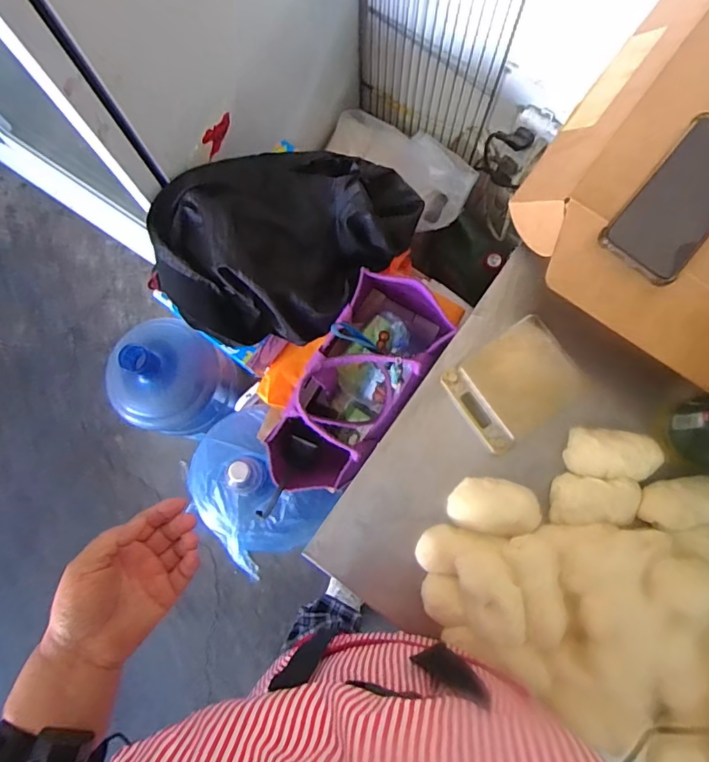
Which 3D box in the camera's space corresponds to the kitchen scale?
[{"bbox_3d":[0.170,0.003,0.528,0.125,0.018,0.100,-34,81,-5],"label":"kitchen scale"}]

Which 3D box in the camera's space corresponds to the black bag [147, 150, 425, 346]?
[{"bbox_3d":[-0.093,-0.206,0.733,0.381,0.131,0.265,-5,79,0],"label":"black bag"}]

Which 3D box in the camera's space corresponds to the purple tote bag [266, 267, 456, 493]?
[{"bbox_3d":[-0.006,0.009,0.785,0.145,0.240,0.355,33,82,7],"label":"purple tote bag"}]

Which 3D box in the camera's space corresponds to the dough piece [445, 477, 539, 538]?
[{"bbox_3d":[0.142,0.128,0.505,0.087,0.031,0.054,11,80,3],"label":"dough piece"}]

